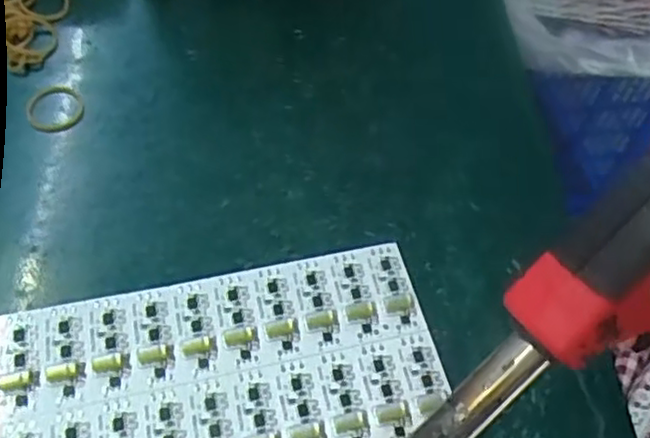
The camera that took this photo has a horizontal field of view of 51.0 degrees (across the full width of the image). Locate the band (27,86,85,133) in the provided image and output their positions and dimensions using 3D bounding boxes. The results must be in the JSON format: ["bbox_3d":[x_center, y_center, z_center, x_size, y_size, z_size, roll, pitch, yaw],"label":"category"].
[{"bbox_3d":[-0.141,-0.057,0.355,0.028,0.004,0.028,4,63,-8],"label":"band"}]

